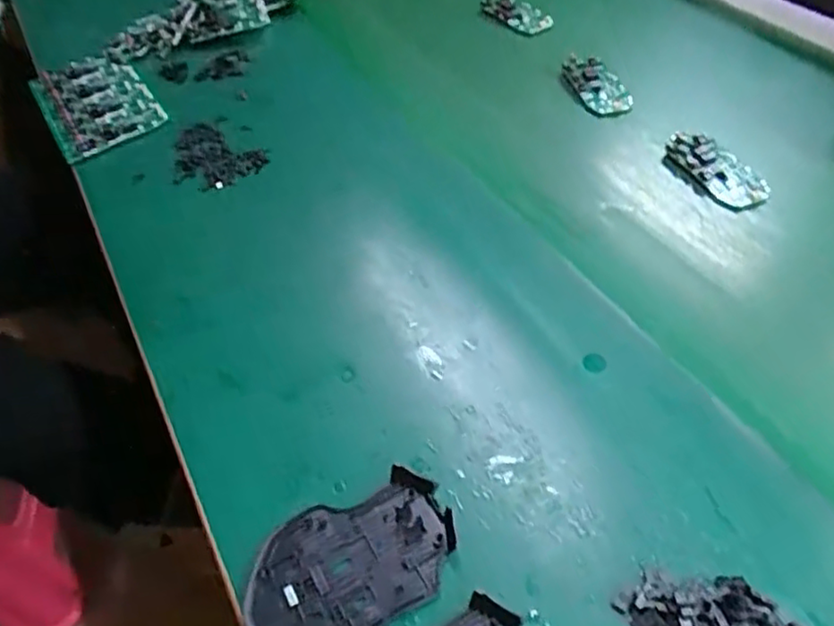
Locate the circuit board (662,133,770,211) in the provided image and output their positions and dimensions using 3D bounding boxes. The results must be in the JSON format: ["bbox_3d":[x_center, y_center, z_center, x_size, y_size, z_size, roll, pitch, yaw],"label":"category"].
[{"bbox_3d":[0.251,-0.122,0.531,0.046,0.015,0.090,-30,54,-19],"label":"circuit board"}]

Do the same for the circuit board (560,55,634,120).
[{"bbox_3d":[0.178,-0.223,0.626,0.049,0.018,0.081,-16,56,-7],"label":"circuit board"}]

